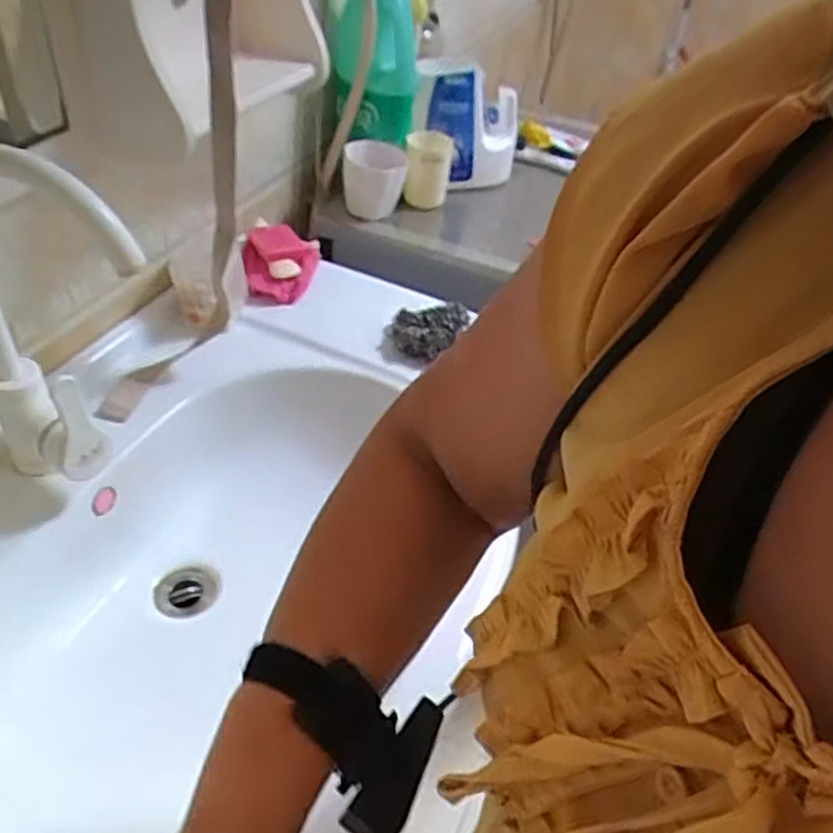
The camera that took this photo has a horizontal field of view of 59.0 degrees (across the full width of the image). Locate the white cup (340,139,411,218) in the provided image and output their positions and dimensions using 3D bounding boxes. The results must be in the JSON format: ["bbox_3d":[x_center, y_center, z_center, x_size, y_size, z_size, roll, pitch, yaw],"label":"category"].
[{"bbox_3d":[-0.060,-0.341,1.048,0.091,0.096,0.069,2,43,-4],"label":"white cup"}]

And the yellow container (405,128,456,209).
[{"bbox_3d":[0.017,-0.361,1.081,0.066,0.101,0.079,6,43,-1],"label":"yellow container"}]

